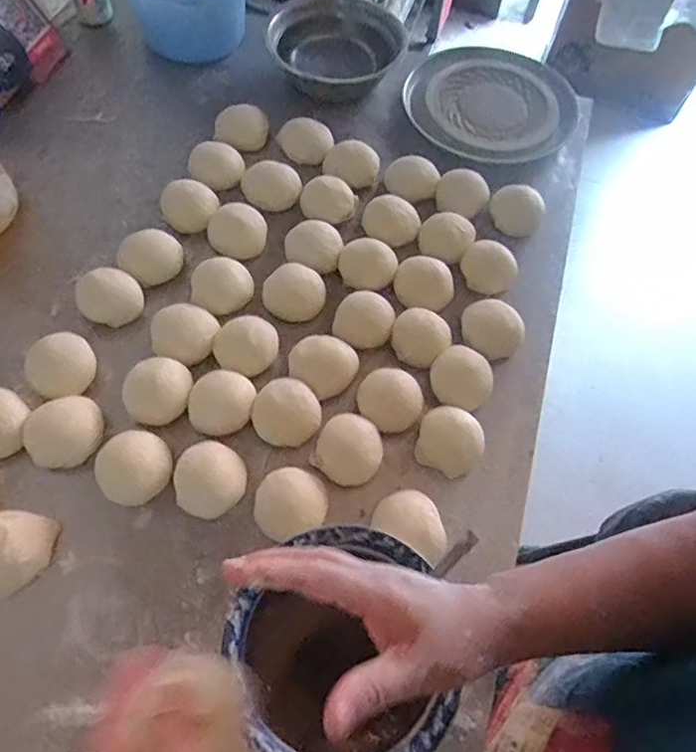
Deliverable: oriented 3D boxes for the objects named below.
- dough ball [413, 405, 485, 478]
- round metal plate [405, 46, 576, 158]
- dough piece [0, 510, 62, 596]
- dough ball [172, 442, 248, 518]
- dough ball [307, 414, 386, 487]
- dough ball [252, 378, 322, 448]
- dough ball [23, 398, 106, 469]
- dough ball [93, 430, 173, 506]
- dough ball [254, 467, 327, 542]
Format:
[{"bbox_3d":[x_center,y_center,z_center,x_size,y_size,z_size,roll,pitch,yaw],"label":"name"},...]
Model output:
[{"bbox_3d":[0.098,0.062,0.532,0.061,0.030,0.056,2,62,-4],"label":"dough ball"},{"bbox_3d":[0.196,-0.375,0.758,0.210,0.025,0.206,2,62,-4],"label":"round metal plate"},{"bbox_3d":[-0.293,0.145,0.463,0.080,0.034,0.066,8,62,0],"label":"dough piece"},{"bbox_3d":[-0.124,0.095,0.503,0.060,0.035,0.062,2,62,-4],"label":"dough ball"},{"bbox_3d":[0.000,0.067,0.516,0.063,0.034,0.058,2,62,-4],"label":"dough ball"},{"bbox_3d":[-0.057,0.034,0.527,0.060,0.031,0.056,2,62,-4],"label":"dough ball"},{"bbox_3d":[-0.259,0.053,0.512,0.061,0.034,0.069,41,67,16],"label":"dough ball"},{"bbox_3d":[-0.192,0.084,0.503,0.058,0.043,0.065,42,67,16],"label":"dough ball"},{"bbox_3d":[-0.052,0.115,0.496,0.061,0.032,0.058,2,62,-4],"label":"dough ball"}]

